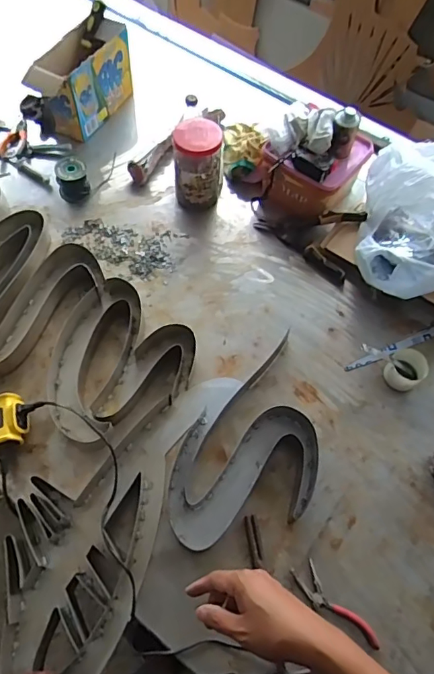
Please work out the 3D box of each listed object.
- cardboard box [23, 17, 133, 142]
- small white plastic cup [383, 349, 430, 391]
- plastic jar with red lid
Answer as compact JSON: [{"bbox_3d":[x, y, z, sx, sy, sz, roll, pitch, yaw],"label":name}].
[{"bbox_3d":[-0.324,-0.619,1.187,0.106,0.183,0.277,26,65,11],"label":"cardboard box"},{"bbox_3d":[0.357,0.061,0.913,0.063,0.057,0.067,1,62,-2],"label":"small white plastic cup"},{"bbox_3d":[-0.041,-0.379,1.066,0.099,0.182,0.109,4,62,-1],"label":"plastic jar with red lid"}]

